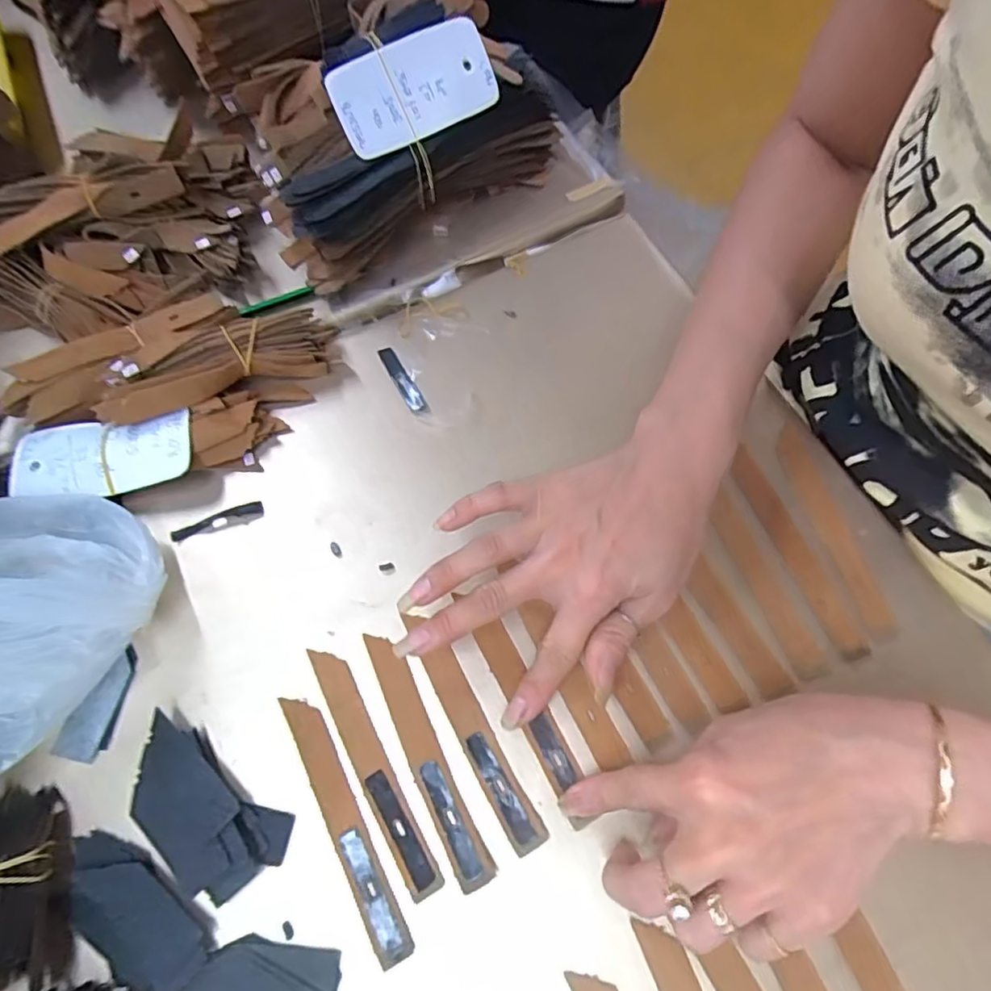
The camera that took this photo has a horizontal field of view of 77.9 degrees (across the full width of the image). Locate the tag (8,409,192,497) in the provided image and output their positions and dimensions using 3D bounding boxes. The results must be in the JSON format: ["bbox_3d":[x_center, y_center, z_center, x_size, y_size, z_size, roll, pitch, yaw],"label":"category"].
[{"bbox_3d":[-0.233,-0.022,0.359,0.106,0.012,0.045,-6,65,0],"label":"tag"}]

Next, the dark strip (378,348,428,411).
[{"bbox_3d":[-0.060,-0.074,0.397,0.011,0.004,0.056,-29,67,-10],"label":"dark strip"}]

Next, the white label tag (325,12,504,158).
[{"bbox_3d":[-0.051,-0.259,0.390,0.103,0.008,0.054,-29,108,-6],"label":"white label tag"}]

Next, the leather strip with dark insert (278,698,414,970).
[{"bbox_3d":[-0.072,0.152,0.290,0.016,0.004,0.124,-28,67,-9],"label":"leather strip with dark insert"}]

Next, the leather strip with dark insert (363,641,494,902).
[{"bbox_3d":[-0.036,0.124,0.300,0.017,0.006,0.125,-26,67,-9],"label":"leather strip with dark insert"}]

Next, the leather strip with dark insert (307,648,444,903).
[{"bbox_3d":[-0.061,0.130,0.301,0.016,0.004,0.125,-28,67,-10],"label":"leather strip with dark insert"}]

